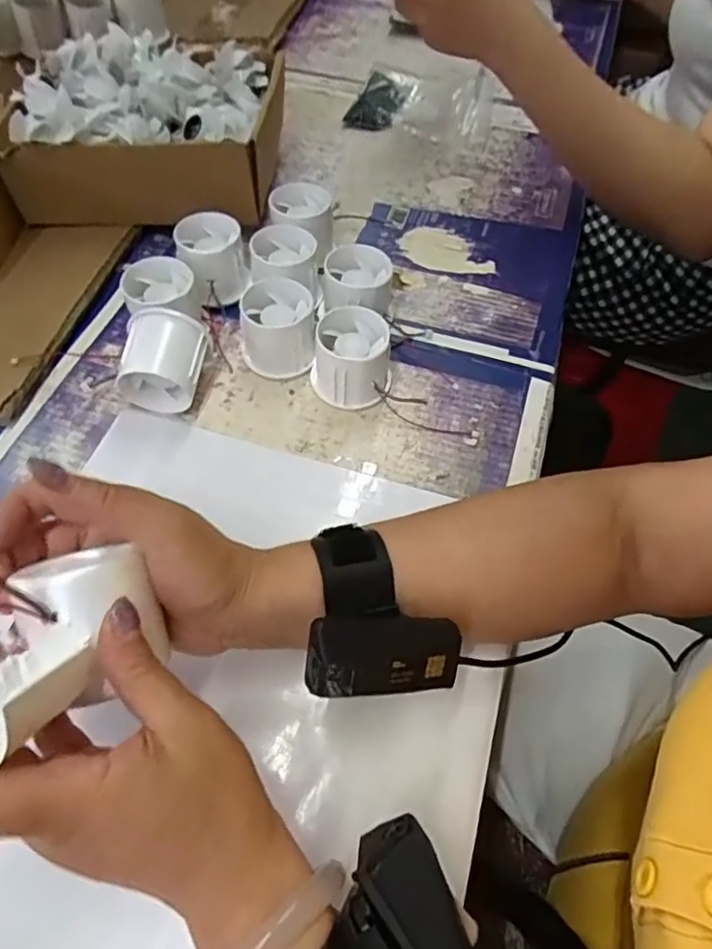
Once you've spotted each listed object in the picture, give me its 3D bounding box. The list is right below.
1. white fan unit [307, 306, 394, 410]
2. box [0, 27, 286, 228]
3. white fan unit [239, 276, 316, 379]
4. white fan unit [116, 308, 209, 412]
[{"bbox_3d":[-0.004,-0.082,0.427,0.054,0.050,0.053,0,58,0],"label":"white fan unit"},{"bbox_3d":[-0.174,-0.299,0.522,0.209,0.085,0.184,5,58,2],"label":"box"},{"bbox_3d":[-0.058,-0.107,0.438,0.054,0.052,0.049,-6,58,-4],"label":"white fan unit"},{"bbox_3d":[-0.134,-0.076,0.414,0.056,0.056,0.051,7,58,4],"label":"white fan unit"}]

